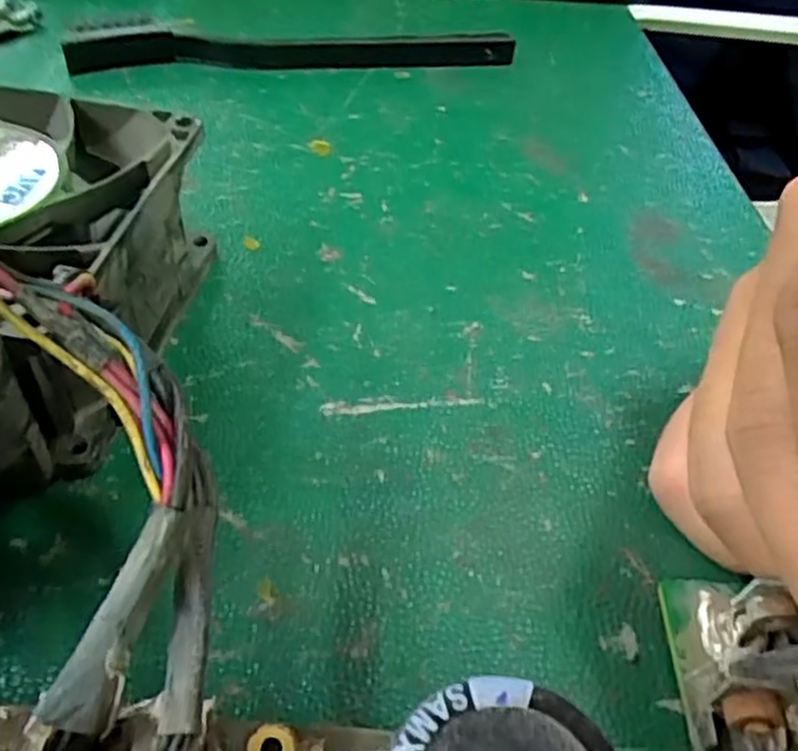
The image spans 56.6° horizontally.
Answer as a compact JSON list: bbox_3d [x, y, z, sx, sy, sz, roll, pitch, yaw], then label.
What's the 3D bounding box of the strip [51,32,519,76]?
[{"bbox_3d":[-0.036,-0.121,0.279,0.165,0.012,0.010,-4,47,-11],"label":"strip"}]

